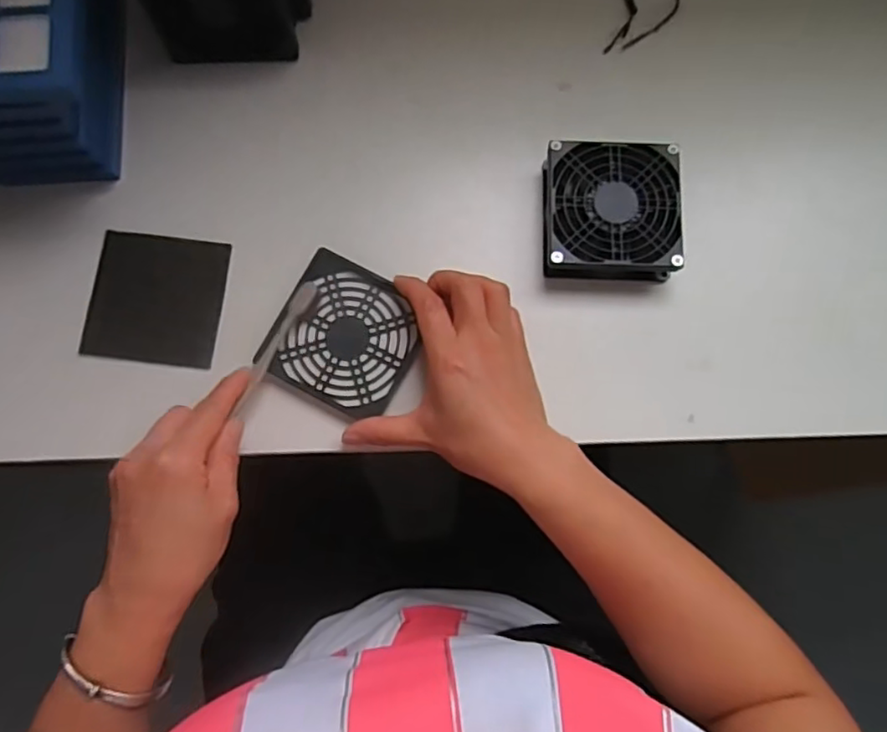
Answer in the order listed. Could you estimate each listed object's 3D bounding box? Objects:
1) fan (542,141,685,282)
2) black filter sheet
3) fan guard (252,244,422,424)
[{"bbox_3d":[0.117,-0.109,0.444,0.095,0.037,0.094,1,79,-1],"label":"fan"},{"bbox_3d":[-0.206,-0.048,0.443,0.094,0.004,0.091,6,82,3],"label":"black filter sheet"},{"bbox_3d":[-0.068,-0.022,0.433,0.095,0.011,0.095,26,80,4],"label":"fan guard"}]

